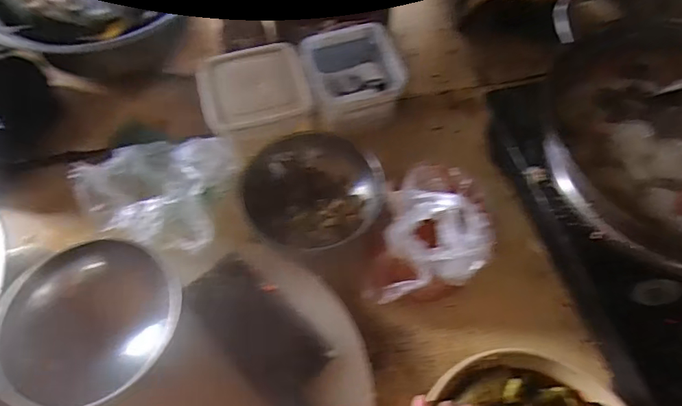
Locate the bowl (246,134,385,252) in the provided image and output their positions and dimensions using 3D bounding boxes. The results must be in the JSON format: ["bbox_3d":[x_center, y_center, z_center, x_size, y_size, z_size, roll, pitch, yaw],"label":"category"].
[{"bbox_3d":[-0.034,-0.015,0.625,0.158,0.056,0.149,-1,58,2],"label":"bowl"}]

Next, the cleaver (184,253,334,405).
[{"bbox_3d":[-0.050,0.166,0.510,0.078,0.014,0.262,-41,62,-19],"label":"cleaver"}]

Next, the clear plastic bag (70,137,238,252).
[{"bbox_3d":[-0.226,-0.021,0.619,0.176,0.051,0.155,10,59,8],"label":"clear plastic bag"}]

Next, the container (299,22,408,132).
[{"bbox_3d":[0.014,-0.167,0.689,0.125,0.084,0.139,-7,58,-2],"label":"container"}]

